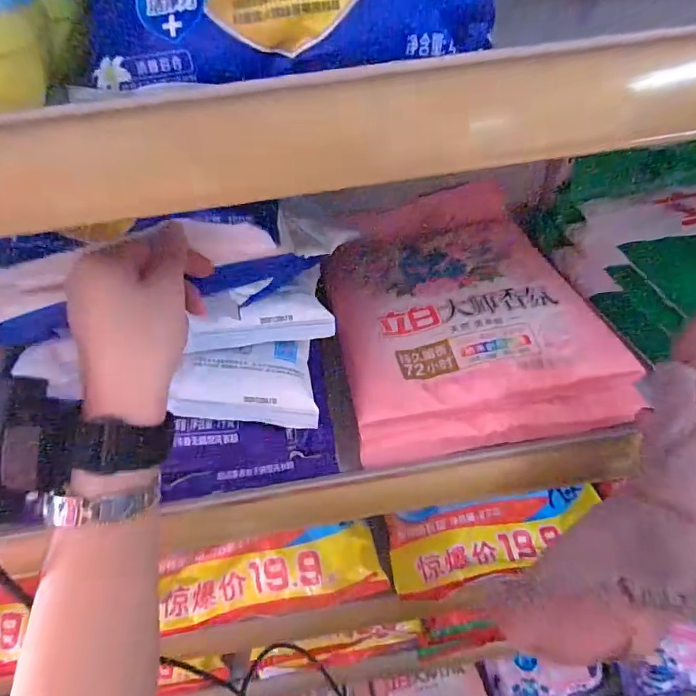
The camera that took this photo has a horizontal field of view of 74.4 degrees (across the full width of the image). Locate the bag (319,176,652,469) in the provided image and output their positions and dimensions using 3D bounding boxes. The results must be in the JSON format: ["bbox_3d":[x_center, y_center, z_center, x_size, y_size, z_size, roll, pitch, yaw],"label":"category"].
[{"bbox_3d":[0.105,-0.049,0.462,0.236,0.073,0.300,-10,44,-4],"label":"bag"}]

